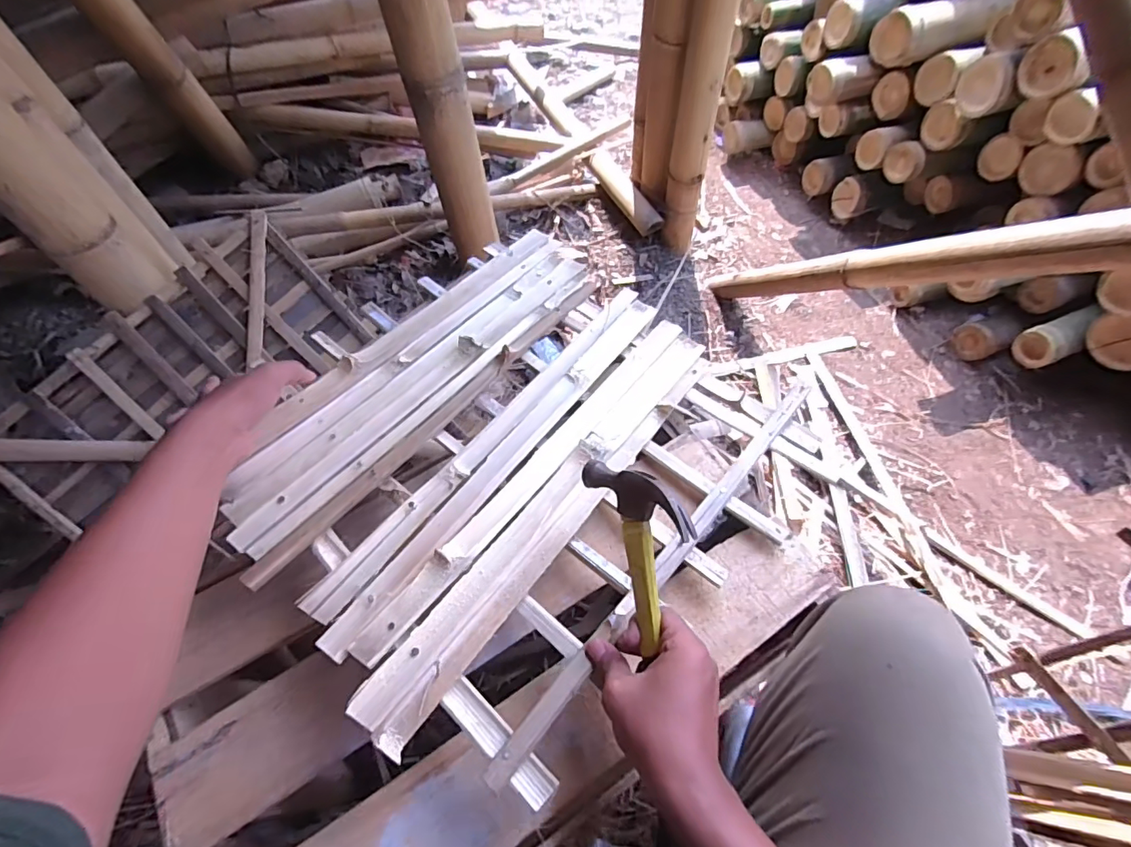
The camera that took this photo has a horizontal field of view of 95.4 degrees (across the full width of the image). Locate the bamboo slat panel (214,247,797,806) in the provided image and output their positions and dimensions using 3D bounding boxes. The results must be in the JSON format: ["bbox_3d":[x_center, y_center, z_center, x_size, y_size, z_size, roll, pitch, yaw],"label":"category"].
[{"bbox_3d":[-0.046,0.025,0.551,0.432,0.055,0.504,37,59,17],"label":"bamboo slat panel"}]

